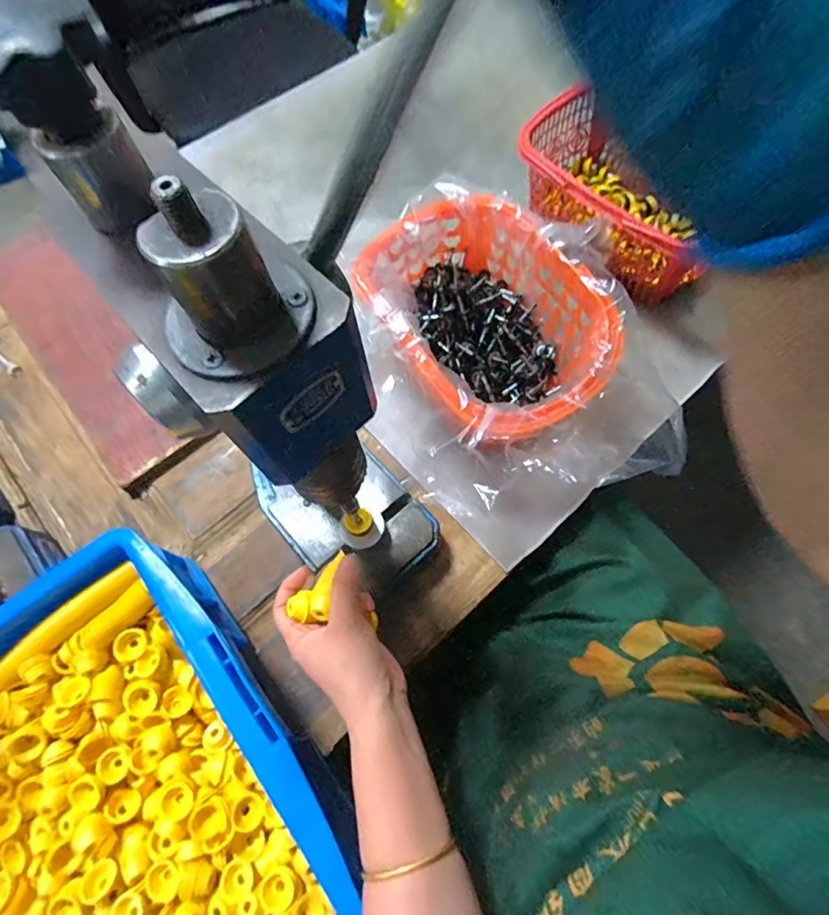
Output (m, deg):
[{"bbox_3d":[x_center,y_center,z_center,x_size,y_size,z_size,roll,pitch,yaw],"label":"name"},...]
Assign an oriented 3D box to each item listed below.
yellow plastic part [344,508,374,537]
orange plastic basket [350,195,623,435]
[{"bbox_3d":[-0.050,0.060,0.437,0.025,0.008,0.022,-26,69,-9],"label":"yellow plastic part"},{"bbox_3d":[0.068,-0.133,0.506,0.184,0.113,0.265,-32,70,-11],"label":"orange plastic basket"}]

